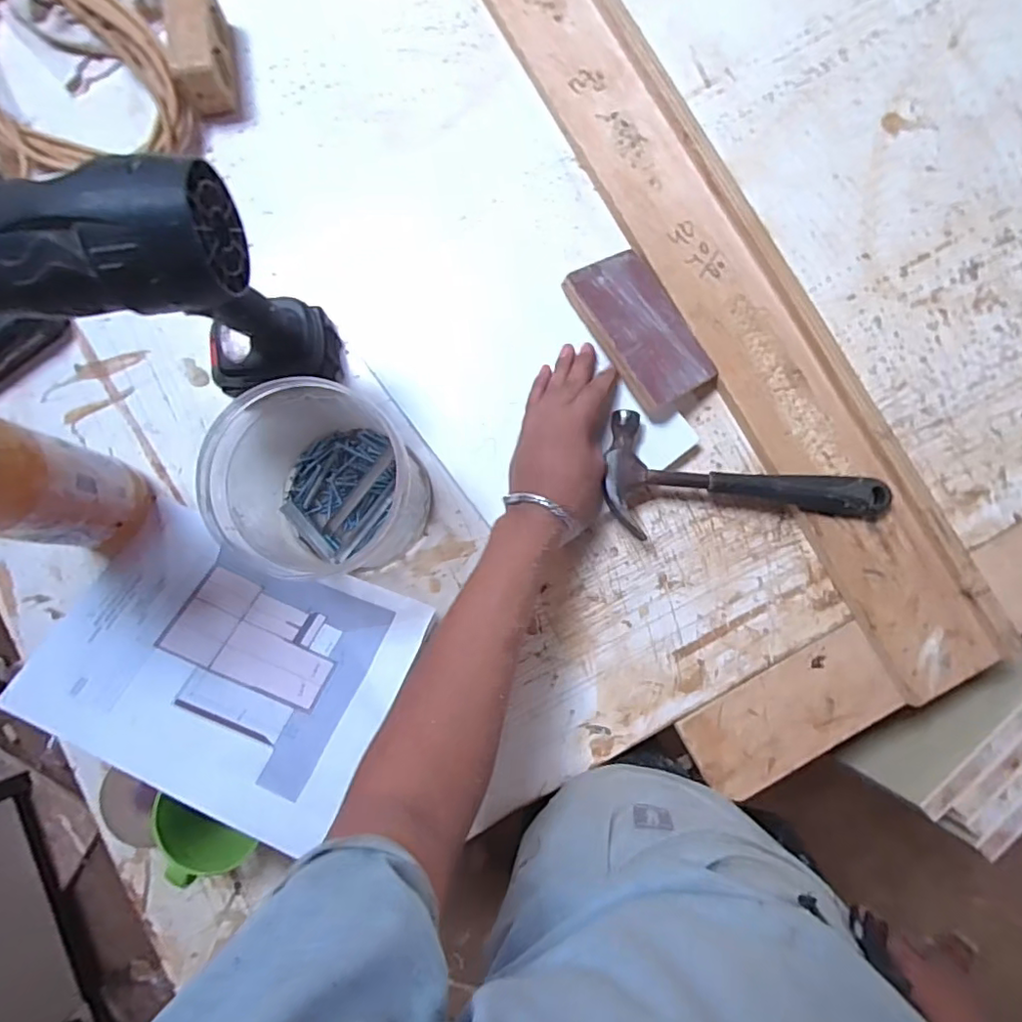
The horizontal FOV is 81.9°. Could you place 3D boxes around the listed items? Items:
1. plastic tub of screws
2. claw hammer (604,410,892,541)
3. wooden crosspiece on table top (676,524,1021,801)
[{"bbox_3d":[-0.148,-0.018,0.478,0.138,0.141,0.140,0,83,0],"label":"plastic tub of screws"},{"bbox_3d":[0.213,-0.020,0.533,0.254,0.044,0.107,6,85,2],"label":"claw hammer"},{"bbox_3d":[0.386,0.113,0.546,0.488,0.009,0.085,-29,84,-3],"label":"wooden crosspiece on table top"}]

